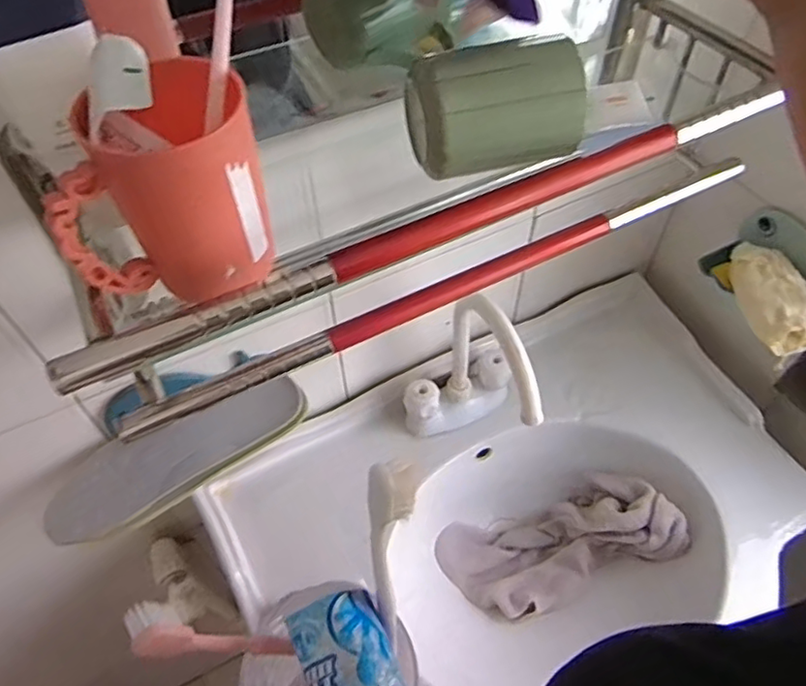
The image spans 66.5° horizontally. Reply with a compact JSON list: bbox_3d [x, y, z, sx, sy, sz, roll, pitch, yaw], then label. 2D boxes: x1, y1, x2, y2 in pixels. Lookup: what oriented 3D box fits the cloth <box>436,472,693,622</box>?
[{"bbox_3d":[0.198,0.258,0.779,0.296,0.068,0.142,-22,52,13],"label":"cloth"}]

